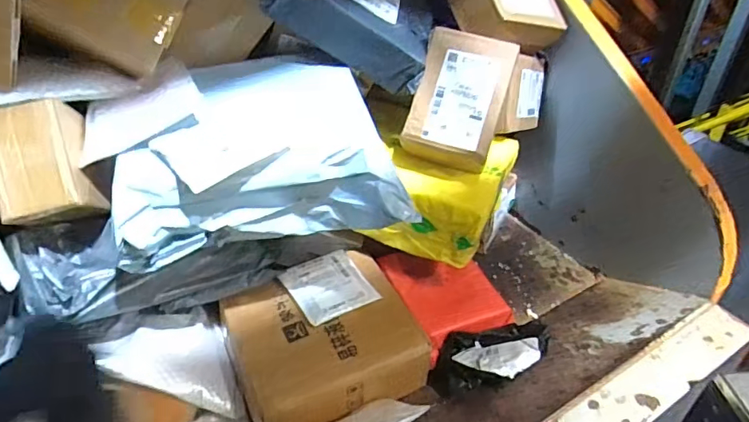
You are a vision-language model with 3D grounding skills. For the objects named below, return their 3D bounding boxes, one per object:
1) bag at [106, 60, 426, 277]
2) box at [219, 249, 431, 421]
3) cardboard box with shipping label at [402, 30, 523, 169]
[{"bbox_3d":[-0.134,-0.068,0.632,0.316,0.138,0.236,-5,38,-9],"label":"bag"},{"bbox_3d":[-0.068,0.179,0.721,0.247,0.079,0.241,-16,41,-22],"label":"box"},{"bbox_3d":[0.118,-0.152,0.715,0.122,0.175,0.066,16,-6,9],"label":"cardboard box with shipping label"}]

